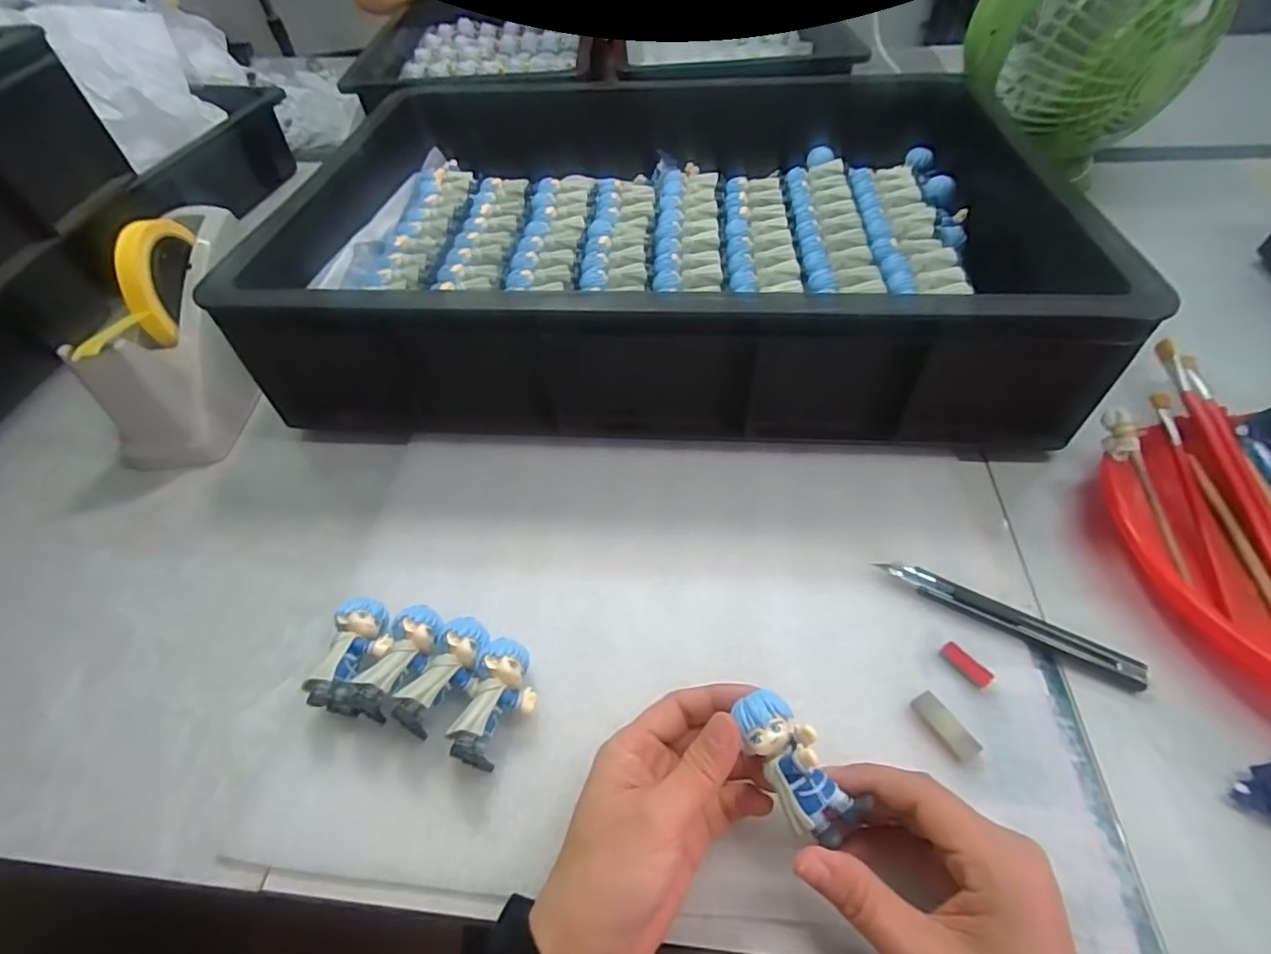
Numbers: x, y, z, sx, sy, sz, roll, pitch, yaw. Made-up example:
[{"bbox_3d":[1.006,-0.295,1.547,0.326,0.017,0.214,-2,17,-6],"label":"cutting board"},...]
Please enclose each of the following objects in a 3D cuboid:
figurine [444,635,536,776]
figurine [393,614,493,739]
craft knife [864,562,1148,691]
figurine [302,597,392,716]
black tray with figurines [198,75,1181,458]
[{"bbox_3d":[-0.070,0.119,0.305,0.032,0.031,0.061,7,53,9],"label":"figurine"},{"bbox_3d":[-0.099,0.109,0.315,0.027,0.032,0.061,20,56,18],"label":"figurine"},{"bbox_3d":[0.212,0.081,0.333,0.138,0.007,0.018,23,57,20],"label":"craft knife"},{"bbox_3d":[-0.154,0.100,0.325,0.031,0.031,0.058,2,52,5],"label":"figurine"},{"bbox_3d":[0.035,-0.214,0.518,0.563,0.129,0.417,3,49,6],"label":"black tray with figurines"}]

